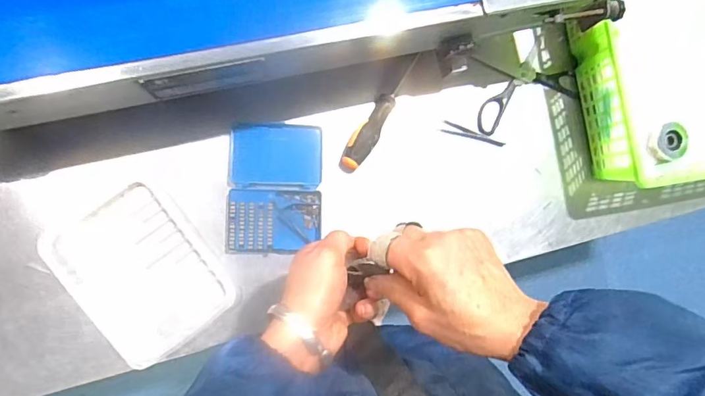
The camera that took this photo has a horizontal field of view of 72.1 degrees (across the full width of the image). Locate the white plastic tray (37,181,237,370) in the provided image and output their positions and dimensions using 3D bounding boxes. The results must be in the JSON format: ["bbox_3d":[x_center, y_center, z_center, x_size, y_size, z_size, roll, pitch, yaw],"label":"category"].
[{"bbox_3d":[-0.227,0.077,0.523,0.131,0.022,0.179,-39,94,-8],"label":"white plastic tray"}]

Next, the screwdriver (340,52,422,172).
[{"bbox_3d":[0.036,-0.103,0.573,0.030,0.025,0.166,35,83,-6],"label":"screwdriver"}]

